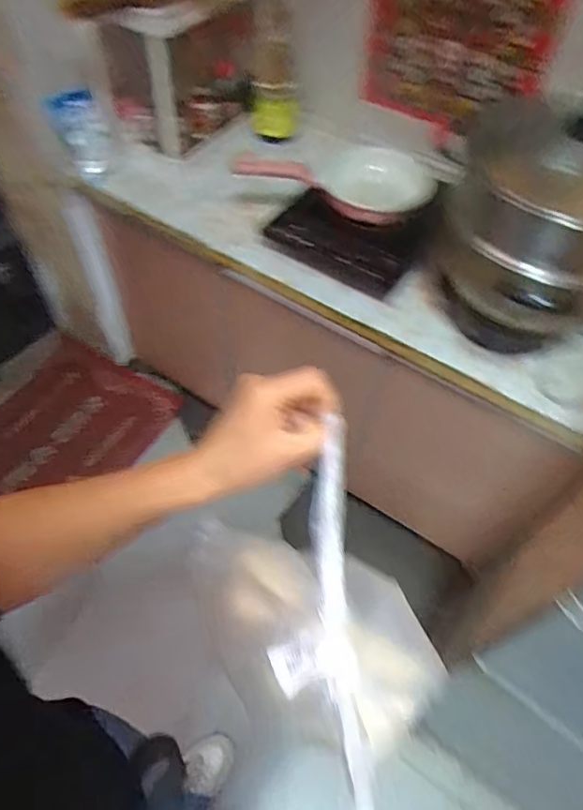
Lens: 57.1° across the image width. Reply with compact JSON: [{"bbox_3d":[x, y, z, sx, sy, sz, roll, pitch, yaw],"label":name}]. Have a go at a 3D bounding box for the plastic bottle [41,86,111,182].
[{"bbox_3d":[-0.412,-0.535,1.064,0.108,0.148,0.095,-17,57,-14],"label":"plastic bottle"}]

